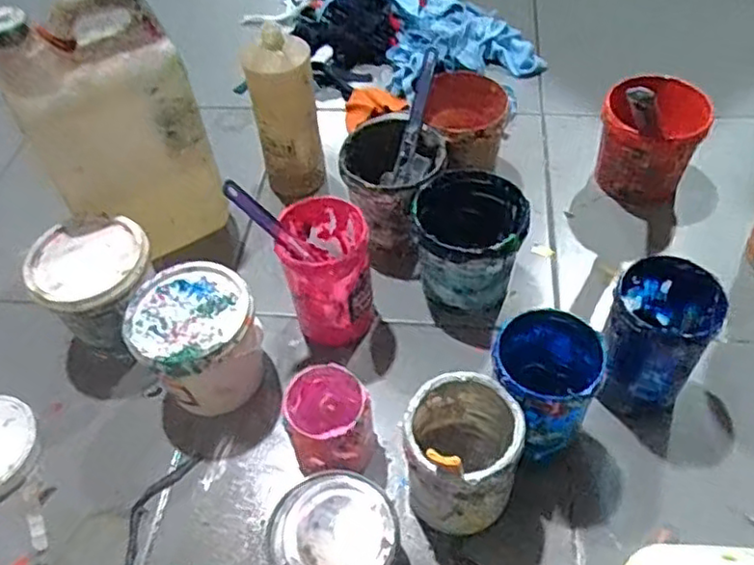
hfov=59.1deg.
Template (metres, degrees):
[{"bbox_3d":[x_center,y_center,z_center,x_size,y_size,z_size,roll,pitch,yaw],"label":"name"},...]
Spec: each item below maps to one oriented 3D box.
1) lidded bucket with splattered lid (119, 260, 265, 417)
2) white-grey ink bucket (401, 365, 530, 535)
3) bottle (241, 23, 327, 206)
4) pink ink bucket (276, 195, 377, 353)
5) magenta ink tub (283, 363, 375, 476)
[{"bbox_3d":[-0.186,0.065,0.709,0.119,0.124,0.119,-2,52,2],"label":"lidded bucket with splattered lid"},{"bbox_3d":[0.077,0.159,0.612,0.100,0.133,0.118,-7,52,-2],"label":"white-grey ink bucket"},{"bbox_3d":[-0.114,-0.199,0.852,0.083,0.222,0.077,-9,52,-3],"label":"bottle"},{"bbox_3d":[-0.053,-0.008,0.745,0.092,0.142,0.102,-9,52,-3],"label":"pink ink bucket"},{"bbox_3d":[-0.043,0.145,0.660,0.087,0.091,0.096,-17,53,-9],"label":"magenta ink tub"}]

